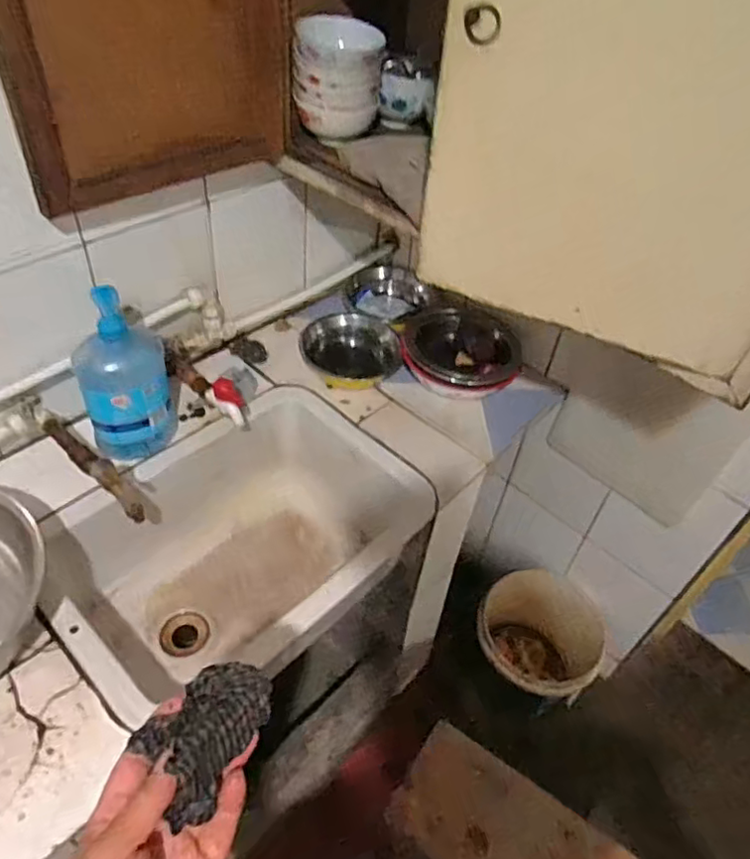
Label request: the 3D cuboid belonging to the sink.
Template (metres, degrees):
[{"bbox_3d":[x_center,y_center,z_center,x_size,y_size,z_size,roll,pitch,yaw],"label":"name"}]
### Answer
[{"bbox_3d":[-0.206,0.197,0.986,0.374,0.197,0.525,37,54,26],"label":"sink"}]

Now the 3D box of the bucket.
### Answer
[{"bbox_3d":[0.354,0.498,1.441,0.274,0.250,0.273,3,46,-3],"label":"bucket"}]

